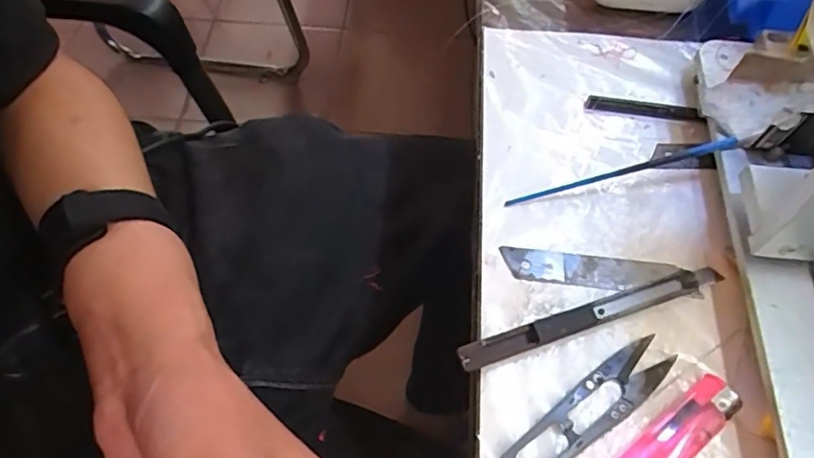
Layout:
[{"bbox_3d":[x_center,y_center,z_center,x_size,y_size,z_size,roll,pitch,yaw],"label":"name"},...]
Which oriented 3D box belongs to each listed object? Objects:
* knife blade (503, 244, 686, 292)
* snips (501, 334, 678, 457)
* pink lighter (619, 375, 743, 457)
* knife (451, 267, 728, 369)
[{"bbox_3d":[0.092,0.021,0.296,0.086,0.004,0.018,7,60,4],"label":"knife blade"},{"bbox_3d":[0.080,0.082,0.258,0.102,0.011,0.022,-33,65,-18],"label":"snips"},{"bbox_3d":[0.112,0.095,0.251,0.080,0.011,0.019,-34,66,-18],"label":"pink lighter"},{"bbox_3d":[0.090,0.041,0.280,0.138,0.010,0.014,-15,61,-9],"label":"knife"}]

